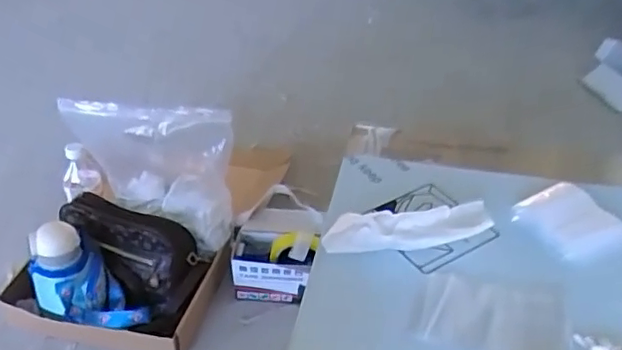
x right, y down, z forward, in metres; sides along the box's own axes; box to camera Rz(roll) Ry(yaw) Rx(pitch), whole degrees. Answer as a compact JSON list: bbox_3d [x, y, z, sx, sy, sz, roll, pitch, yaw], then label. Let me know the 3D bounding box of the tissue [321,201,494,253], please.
[{"bbox_3d":[0.084,0.048,0.513,0.146,0.030,0.045,-3,37,-5],"label":"tissue"}]

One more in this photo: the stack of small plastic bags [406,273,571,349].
[{"bbox_3d":[0.140,0.110,0.457,0.115,0.008,0.080,11,38,14],"label":"stack of small plastic bags"}]

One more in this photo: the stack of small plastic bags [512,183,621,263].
[{"bbox_3d":[0.240,0.042,0.539,0.084,0.011,0.083,-19,41,-24],"label":"stack of small plastic bags"}]

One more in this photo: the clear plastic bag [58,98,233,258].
[{"bbox_3d":[-0.271,-0.022,1.034,0.300,0.259,0.120,15,39,18],"label":"clear plastic bag"}]

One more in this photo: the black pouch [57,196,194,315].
[{"bbox_3d":[-0.324,0.135,1.013,0.253,0.153,0.056,16,-2,9],"label":"black pouch"}]

